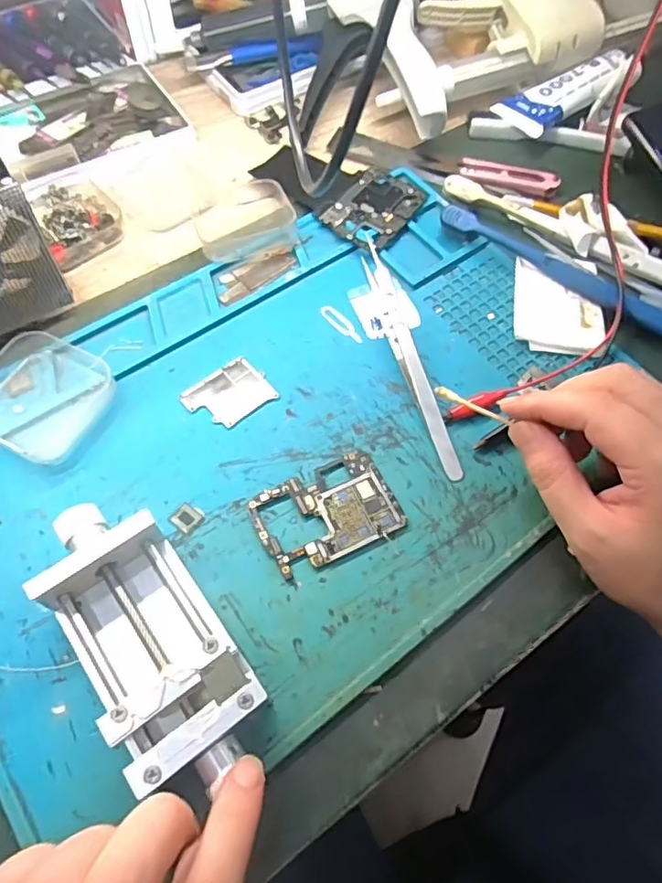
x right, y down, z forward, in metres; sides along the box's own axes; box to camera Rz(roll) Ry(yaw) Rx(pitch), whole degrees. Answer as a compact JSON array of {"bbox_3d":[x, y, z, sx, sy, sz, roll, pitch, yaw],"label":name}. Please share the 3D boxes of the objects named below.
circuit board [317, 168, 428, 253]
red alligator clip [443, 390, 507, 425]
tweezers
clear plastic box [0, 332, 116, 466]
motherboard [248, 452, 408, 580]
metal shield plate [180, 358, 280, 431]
[{"bbox_3d":[0.030,-0.158,0.386,0.050,0.004,0.071,36,67,14],"label":"circuit board"},{"bbox_3d":[0.078,-0.019,0.313,0.036,0.005,0.009,-25,67,1],"label":"red alligator clip"},{"bbox_3d":[0.044,-0.057,0.328,0.015,0.013,0.168,-11,65,-8],"label":"tweezers"},{"bbox_3d":[-0.156,-0.025,0.305,0.069,0.014,0.062,26,65,9],"label":"clear plastic box"},{"bbox_3d":[-0.002,0.036,0.287,0.069,0.004,0.047,-22,67,-13],"label":"motherboard"},{"bbox_3d":[-0.056,-0.026,0.315,0.044,0.004,0.033,-34,70,-18],"label":"metal shield plate"}]

